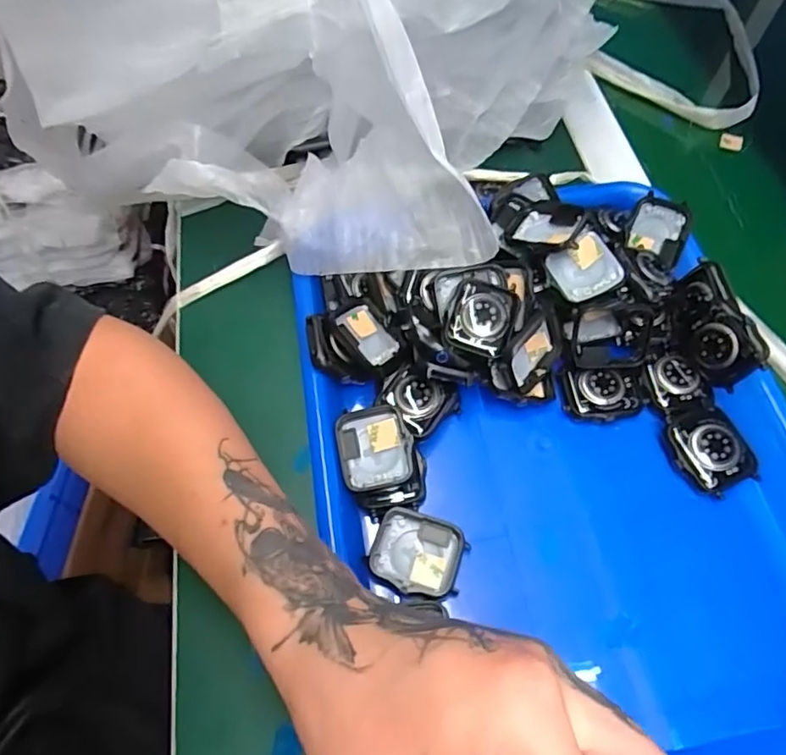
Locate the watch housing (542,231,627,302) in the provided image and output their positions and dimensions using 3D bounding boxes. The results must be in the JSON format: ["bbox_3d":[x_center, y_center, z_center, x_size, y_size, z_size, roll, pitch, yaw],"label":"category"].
[{"bbox_3d":[0.109,-0.062,0.327,0.036,0.009,0.037,-31,60,8],"label":"watch housing"}]

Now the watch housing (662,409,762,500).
[{"bbox_3d":[0.170,0.039,0.307,0.038,0.014,0.042,-12,61,-4],"label":"watch housing"}]

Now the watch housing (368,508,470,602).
[{"bbox_3d":[0.012,0.090,0.292,0.046,0.010,0.037,16,63,11],"label":"watch housing"}]

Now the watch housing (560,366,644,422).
[{"bbox_3d":[0.120,0.010,0.327,0.045,0.011,0.030,-3,60,1],"label":"watch housing"}]

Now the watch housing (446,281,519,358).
[{"bbox_3d":[0.049,-0.033,0.317,0.034,0.014,0.038,15,62,11],"label":"watch housing"}]

